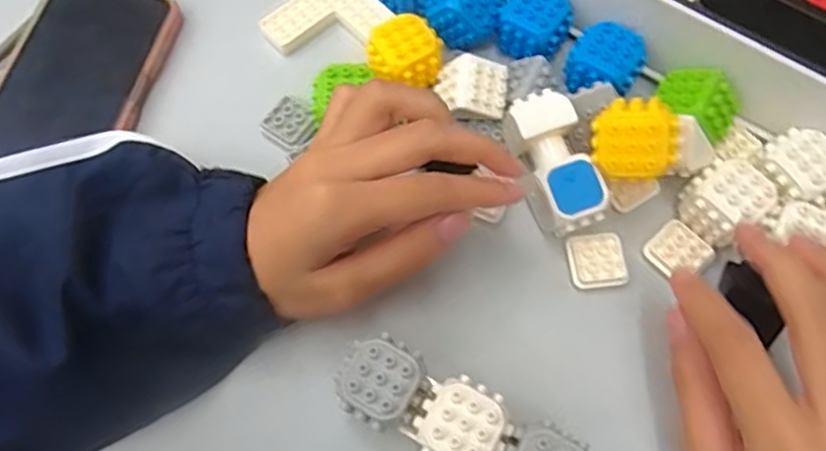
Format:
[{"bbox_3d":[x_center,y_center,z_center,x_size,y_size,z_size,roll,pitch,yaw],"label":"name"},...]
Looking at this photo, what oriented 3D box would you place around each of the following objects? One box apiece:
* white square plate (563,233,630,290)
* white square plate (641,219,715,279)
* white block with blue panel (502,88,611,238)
[{"bbox_3d":[0.093,0.018,0.303,0.029,0.004,0.028,-6,69,-1],"label":"white square plate"},{"bbox_3d":[0.134,0.014,0.303,0.026,0.004,0.027,-41,74,-13],"label":"white square plate"},{"bbox_3d":[0.068,-0.030,0.304,0.036,0.028,0.069,-18,83,-6],"label":"white block with blue panel"}]

